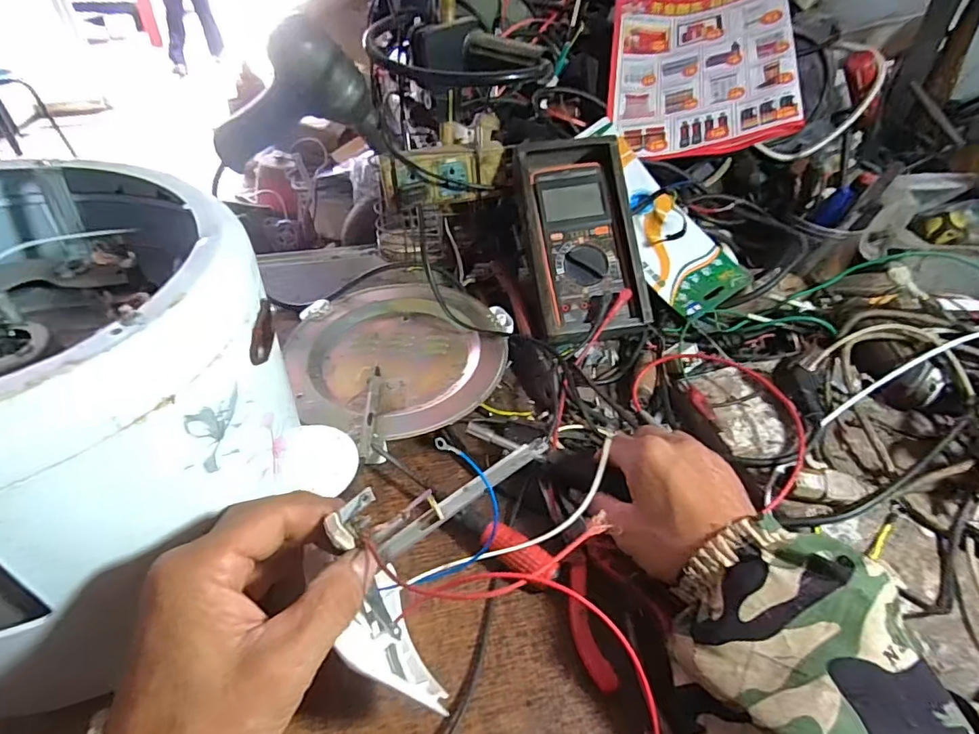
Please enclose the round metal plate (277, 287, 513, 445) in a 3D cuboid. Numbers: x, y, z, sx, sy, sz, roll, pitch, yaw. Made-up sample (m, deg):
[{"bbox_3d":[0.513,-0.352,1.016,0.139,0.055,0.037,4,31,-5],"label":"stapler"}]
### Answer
[{"bbox_3d":[-0.089,-0.018,0.493,0.193,0.019,0.202,1,42,-1],"label":"round metal plate"}]

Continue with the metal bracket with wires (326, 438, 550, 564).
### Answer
[{"bbox_3d":[-0.020,0.067,0.268,0.119,0.027,0.026,-18,46,-28],"label":"metal bracket with wires"}]

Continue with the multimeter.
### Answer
[{"bbox_3d":[0.092,-0.132,0.523,0.108,0.042,0.214,-8,78,3],"label":"multimeter"}]

